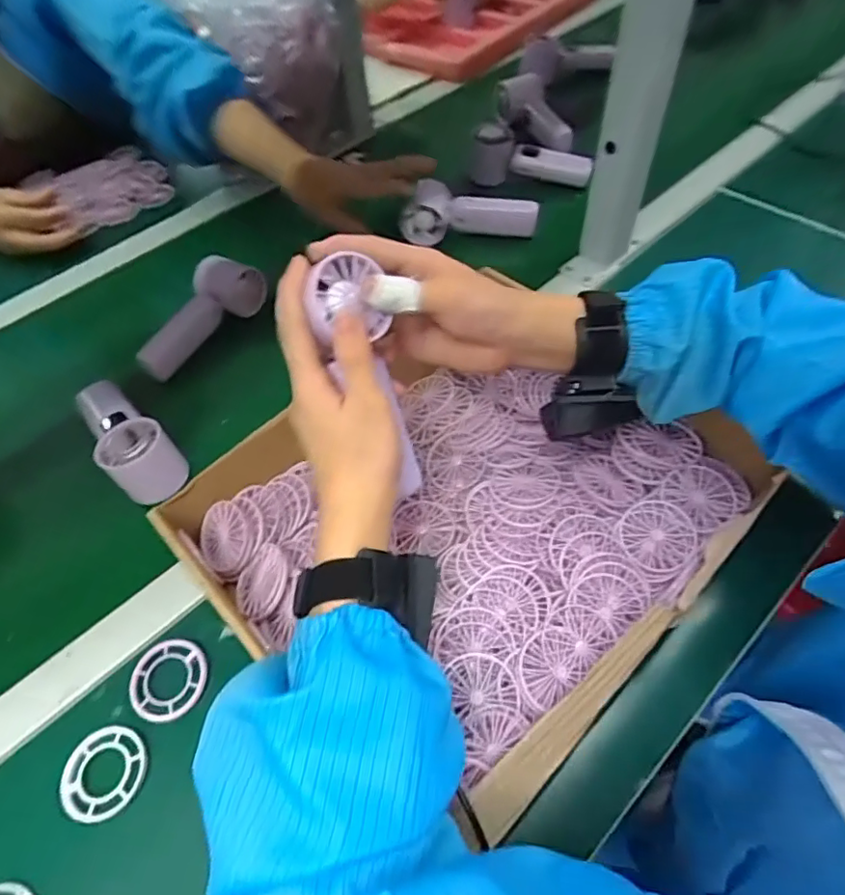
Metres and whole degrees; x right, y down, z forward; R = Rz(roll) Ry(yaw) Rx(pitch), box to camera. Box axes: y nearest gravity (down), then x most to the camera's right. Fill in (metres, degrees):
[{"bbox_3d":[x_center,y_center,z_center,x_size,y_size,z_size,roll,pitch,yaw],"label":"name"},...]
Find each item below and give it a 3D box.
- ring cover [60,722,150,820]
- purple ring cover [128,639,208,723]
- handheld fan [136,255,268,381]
[{"bbox_3d":[-0.207,0.211,0.364,0.052,0.004,0.053,4,57,4],"label":"ring cover"},{"bbox_3d":[-0.180,0.164,0.395,0.053,0.006,0.054,14,58,11],"label":"purple ring cover"},{"bbox_3d":[-0.240,-0.140,0.587,0.063,0.052,0.150,33,63,21],"label":"handheld fan"}]

